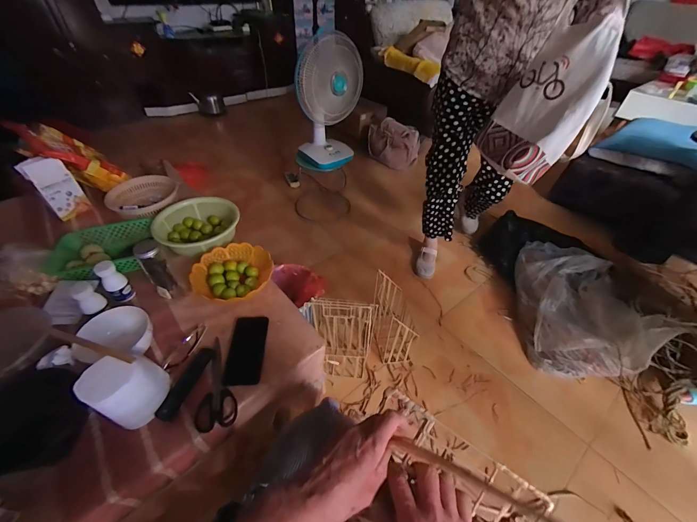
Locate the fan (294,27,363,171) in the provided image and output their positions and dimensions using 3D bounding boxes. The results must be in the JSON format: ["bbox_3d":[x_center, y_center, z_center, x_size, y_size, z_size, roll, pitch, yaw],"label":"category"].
[{"bbox_3d":[-0.111,-0.722,1.428,0.220,0.555,0.314,35,53,29],"label":"fan"}]

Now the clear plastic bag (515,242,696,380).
[{"bbox_3d":[0.907,0.129,1.233,0.394,0.212,0.634,5,44,3],"label":"clear plastic bag"}]

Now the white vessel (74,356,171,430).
[{"bbox_3d":[-0.393,0.228,0.545,0.075,0.124,0.106,30,50,25],"label":"white vessel"}]

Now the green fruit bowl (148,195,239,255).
[{"bbox_3d":[-0.447,-0.103,0.928,0.221,0.083,0.228,-1,48,1],"label":"green fruit bowl"}]

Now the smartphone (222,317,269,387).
[{"bbox_3d":[-0.227,0.198,0.675,0.076,0.013,0.157,0,44,-2],"label":"smartphone"}]

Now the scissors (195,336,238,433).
[{"bbox_3d":[-0.283,0.250,0.626,0.073,0.018,0.194,-18,48,-20],"label":"scissors"}]

